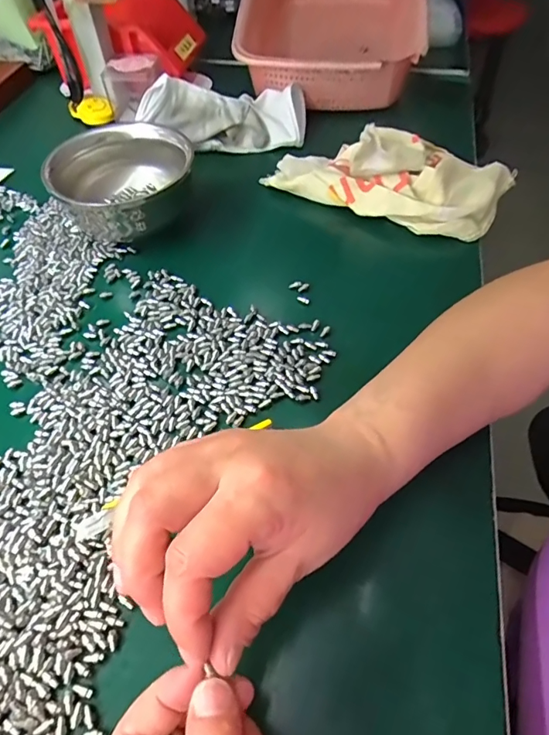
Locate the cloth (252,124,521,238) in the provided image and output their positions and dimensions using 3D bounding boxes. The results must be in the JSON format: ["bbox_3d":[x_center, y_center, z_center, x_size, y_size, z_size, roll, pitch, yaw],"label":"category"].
[{"bbox_3d":[0.103,-0.184,0.434,0.227,0.059,0.095,14,55,12],"label":"cloth"}]

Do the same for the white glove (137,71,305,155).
[{"bbox_3d":[-0.055,-0.281,0.510,0.186,0.053,0.074,-8,54,-5],"label":"white glove"}]

